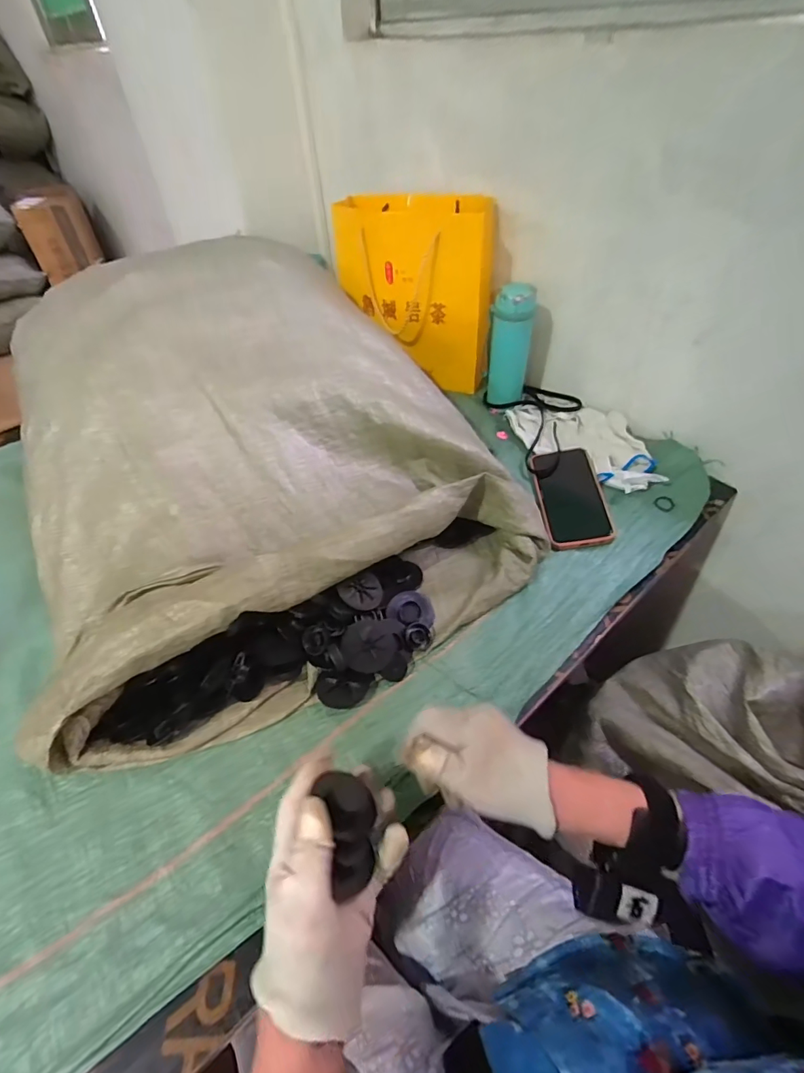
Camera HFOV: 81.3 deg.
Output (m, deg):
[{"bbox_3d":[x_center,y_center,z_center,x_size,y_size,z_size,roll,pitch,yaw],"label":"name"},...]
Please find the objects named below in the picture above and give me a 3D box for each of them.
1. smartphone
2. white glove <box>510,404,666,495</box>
[{"bbox_3d":[0.220,-0.054,0.614,0.078,0.014,0.164,-9,51,8],"label":"smartphone"},{"bbox_3d":[0.261,-0.144,0.679,0.237,0.024,0.128,32,56,29],"label":"white glove"}]

